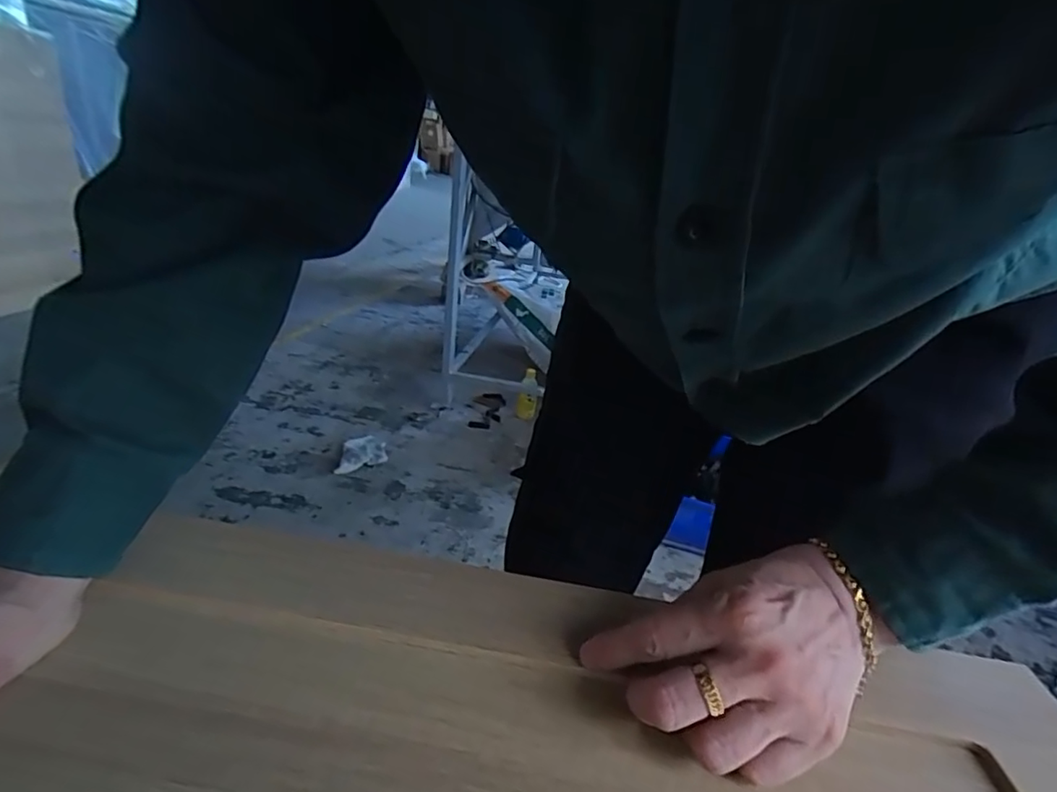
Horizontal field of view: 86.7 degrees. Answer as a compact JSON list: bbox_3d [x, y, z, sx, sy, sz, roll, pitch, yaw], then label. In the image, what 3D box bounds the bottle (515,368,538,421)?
[{"bbox_3d":[-0.006,-0.013,1.895,0.058,0.161,0.074,1,24,-16],"label":"bottle"}]

